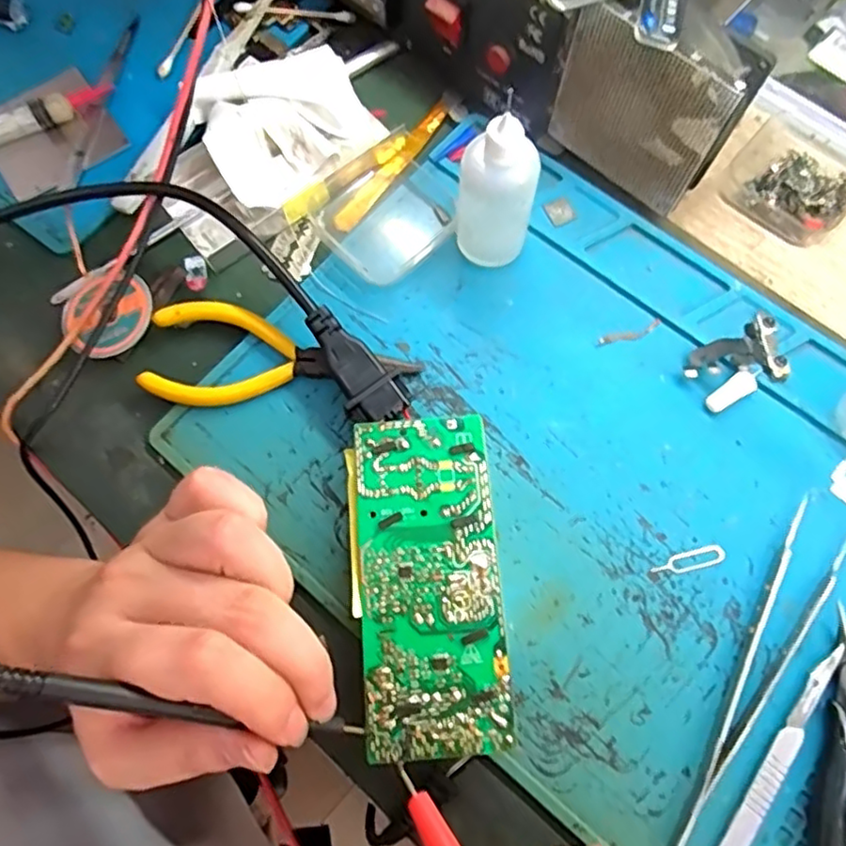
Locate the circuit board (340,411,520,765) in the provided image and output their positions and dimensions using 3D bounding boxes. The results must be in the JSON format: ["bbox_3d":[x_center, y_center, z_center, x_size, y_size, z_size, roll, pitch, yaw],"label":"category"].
[{"bbox_3d":[0.001,0.065,0.270,0.059,0.025,0.131,-5,72,0],"label":"circuit board"}]

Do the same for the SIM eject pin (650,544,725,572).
[{"bbox_3d":[0.116,0.061,0.281,0.032,0.004,0.009,-15,72,-3],"label":"SIM eject pin"}]

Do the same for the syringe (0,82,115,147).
[{"bbox_3d":[-0.227,-0.164,0.353,0.112,0.021,0.013,-26,73,-7],"label":"syringe"}]

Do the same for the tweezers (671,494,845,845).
[{"bbox_3d":[0.136,0.100,0.264,0.024,0.009,0.152,35,76,11],"label":"tweezers"}]

